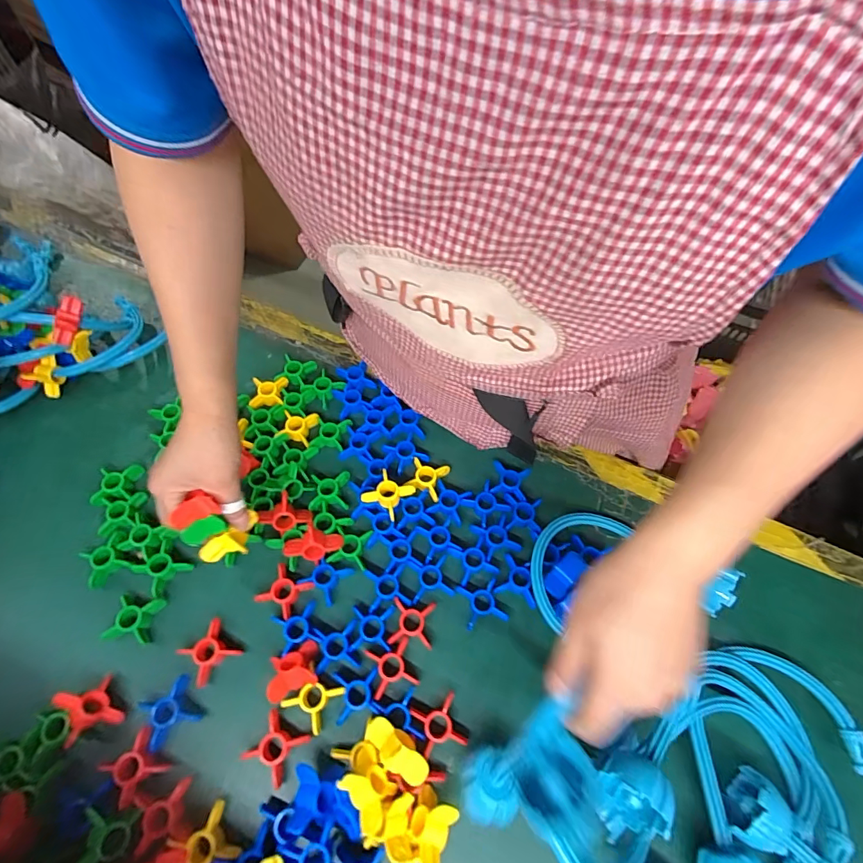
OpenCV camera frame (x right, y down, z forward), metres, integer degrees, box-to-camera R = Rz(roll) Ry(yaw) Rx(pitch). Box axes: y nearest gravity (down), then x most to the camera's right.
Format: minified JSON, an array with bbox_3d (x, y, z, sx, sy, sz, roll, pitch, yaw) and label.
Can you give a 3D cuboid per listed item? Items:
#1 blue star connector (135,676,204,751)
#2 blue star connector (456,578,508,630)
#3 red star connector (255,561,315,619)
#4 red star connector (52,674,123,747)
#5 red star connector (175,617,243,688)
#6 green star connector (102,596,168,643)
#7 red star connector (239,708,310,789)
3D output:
[{"bbox_3d":[-0.224,0.239,0.378,0.041,0.016,0.040,-31,67,-15],"label":"blue star connector"},{"bbox_3d":[0.049,0.167,0.431,0.038,0.012,0.040,-14,63,-7],"label":"blue star connector"},{"bbox_3d":[-0.142,0.155,0.429,0.042,0.014,0.039,28,66,14],"label":"red star connector"},{"bbox_3d":[-0.286,0.231,0.368,0.040,0.012,0.041,-4,59,-52],"label":"red star connector"},{"bbox_3d":[-0.203,0.199,0.402,0.040,0.022,0.041,-37,69,-18],"label":"red star connector"},{"bbox_3d":[-0.276,0.173,0.410,0.039,0.018,0.038,5,63,2],"label":"green star connector"},{"bbox_3d":[-0.130,0.264,0.371,0.040,0.022,0.040,30,66,14],"label":"red star connector"}]

